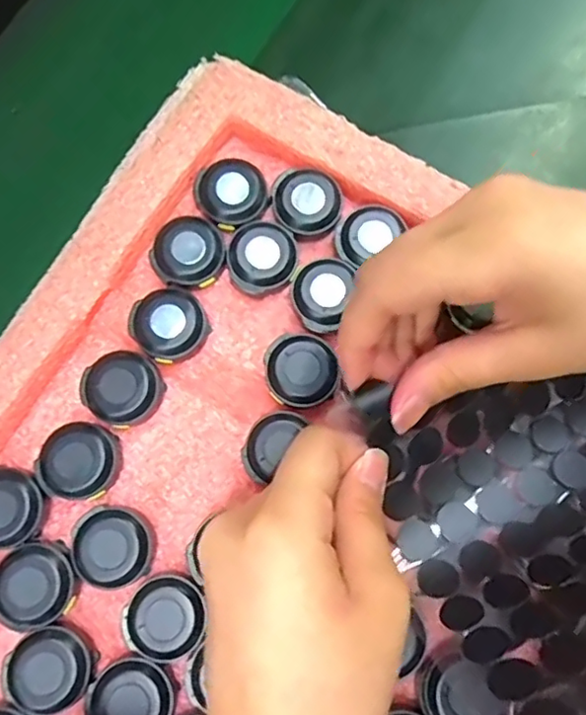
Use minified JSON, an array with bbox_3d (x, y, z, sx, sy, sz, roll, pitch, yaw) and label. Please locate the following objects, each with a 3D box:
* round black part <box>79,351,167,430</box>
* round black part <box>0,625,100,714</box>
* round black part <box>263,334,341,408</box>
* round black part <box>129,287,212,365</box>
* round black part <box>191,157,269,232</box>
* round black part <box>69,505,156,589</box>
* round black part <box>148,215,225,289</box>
[{"bbox_3d":[-0.068,0.013,0.233,0.030,0.011,0.028,0,77,2],"label":"round black part"},{"bbox_3d":[-0.087,0.112,0.211,0.029,0.010,0.028,0,77,2],"label":"round black part"},{"bbox_3d":[0.004,0.005,0.238,0.028,0.011,0.029,0,77,2],"label":"round black part"},{"bbox_3d":[-0.050,-0.013,0.241,0.028,0.014,0.029,0,77,2],"label":"round black part"},{"bbox_3d":[-0.026,-0.070,0.251,0.029,0.010,0.028,0,77,2],"label":"round black part"},{"bbox_3d":[-0.067,0.071,0.222,0.027,0.015,0.028,5,77,3],"label":"round black part"},{"bbox_3d":[-0.044,-0.044,0.247,0.028,0.014,0.028,0,77,2],"label":"round black part"}]

